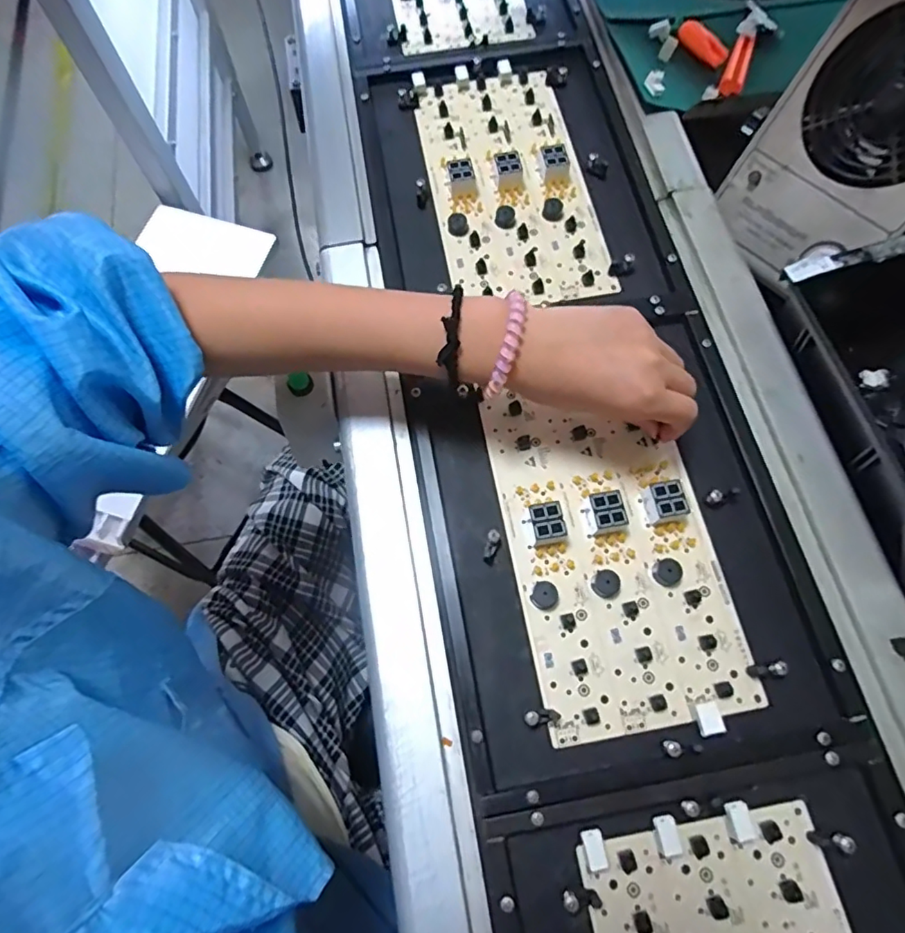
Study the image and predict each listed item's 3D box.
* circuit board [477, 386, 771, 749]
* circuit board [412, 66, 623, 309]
[{"bbox_3d":[0.104,0.050,0.355,0.133,0.020,0.224,-10,70,-1],"label":"circuit board"},{"bbox_3d":[0.049,-0.253,0.468,0.124,0.020,0.264,-10,70,-1],"label":"circuit board"}]

